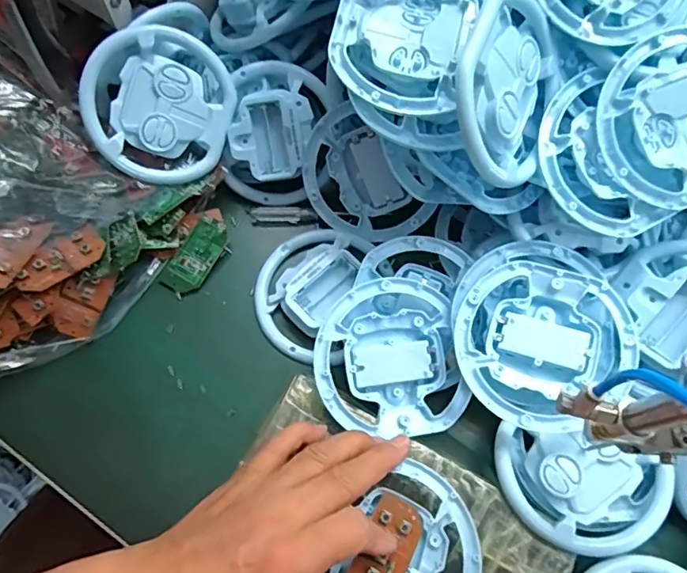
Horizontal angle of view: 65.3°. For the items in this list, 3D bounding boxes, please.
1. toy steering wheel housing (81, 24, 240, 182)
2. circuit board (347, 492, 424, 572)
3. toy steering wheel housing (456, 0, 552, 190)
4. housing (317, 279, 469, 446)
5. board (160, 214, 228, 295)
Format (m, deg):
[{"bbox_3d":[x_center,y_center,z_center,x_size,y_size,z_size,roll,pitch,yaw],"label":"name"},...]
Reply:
[{"bbox_3d":[-0.132,-0.129,0.383,0.098,0.018,0.106,-5,103,-22],"label":"toy steering wheel housing"},{"bbox_3d":[0.023,0.151,0.301,0.029,0.007,0.060,27,67,10],"label":"circuit board"},{"bbox_3d":[0.091,-0.109,0.301,0.094,0.016,0.101,-18,110,-42],"label":"toy steering wheel housing"},{"bbox_3d":[0.028,0.048,0.351,0.096,0.021,0.096,3,75,-10],"label":"housing"},{"bbox_3d":[-0.111,-0.023,0.404,0.028,0.009,0.061,30,80,2],"label":"board"}]

